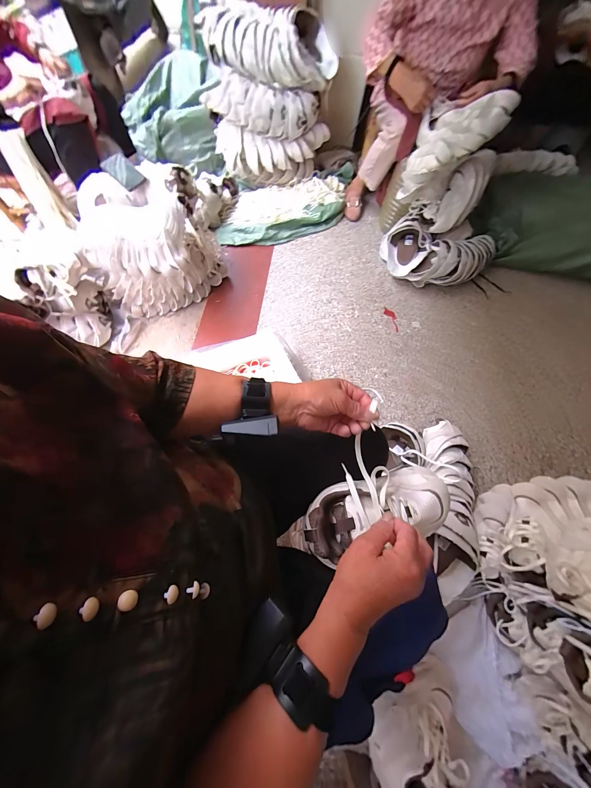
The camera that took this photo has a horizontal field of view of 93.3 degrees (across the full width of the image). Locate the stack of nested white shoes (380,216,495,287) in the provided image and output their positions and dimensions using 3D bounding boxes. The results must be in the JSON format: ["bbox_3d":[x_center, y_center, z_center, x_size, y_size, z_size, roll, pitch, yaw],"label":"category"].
[{"bbox_3d":[0.624,-0.599,1.215,0.464,0.149,0.241,9,65,-1],"label":"stack of nested white shoes"}]

